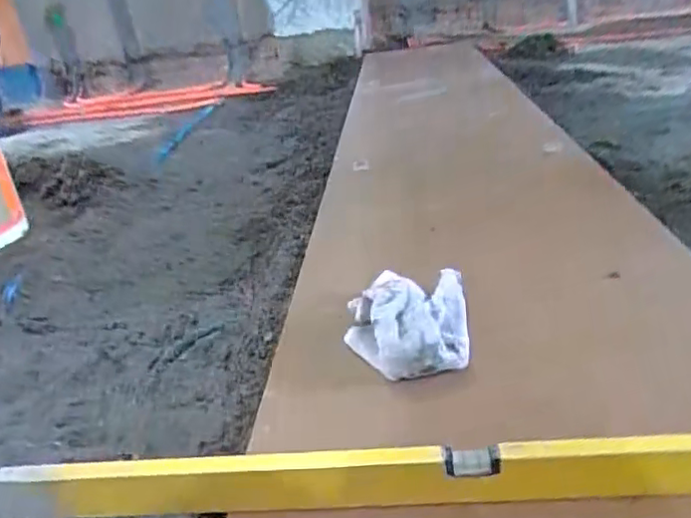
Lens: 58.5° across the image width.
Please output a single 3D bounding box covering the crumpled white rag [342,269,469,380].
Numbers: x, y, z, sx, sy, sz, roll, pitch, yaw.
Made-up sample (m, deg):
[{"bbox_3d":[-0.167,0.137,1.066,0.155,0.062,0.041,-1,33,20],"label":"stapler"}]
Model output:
[{"bbox_3d":[0.078,0.070,0.800,0.159,0.057,0.214,-4,25,7],"label":"crumpled white rag"}]

